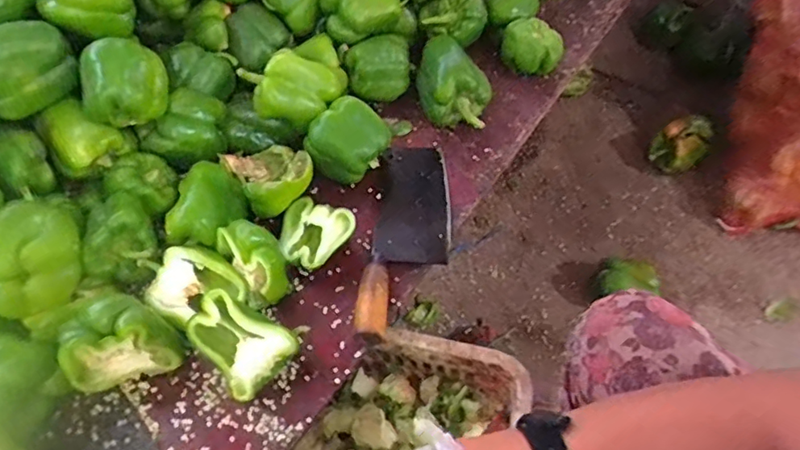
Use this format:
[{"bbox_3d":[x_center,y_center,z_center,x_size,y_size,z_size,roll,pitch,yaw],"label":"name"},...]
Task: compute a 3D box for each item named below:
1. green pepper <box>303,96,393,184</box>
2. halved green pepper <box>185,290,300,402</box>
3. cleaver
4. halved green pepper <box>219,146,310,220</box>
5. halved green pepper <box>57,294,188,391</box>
[{"bbox_3d":[-0.063,-0.097,0.679,0.081,0.092,0.075,-2,55,2],"label":"green pepper"},{"bbox_3d":[-0.156,0.115,0.554,0.076,0.066,0.094,-40,62,-21],"label":"halved green pepper"},{"bbox_3d":[0.012,0.006,0.636,0.087,0.031,0.268,3,56,6],"label":"cleaver"},{"bbox_3d":[-0.151,-0.061,0.666,0.089,0.053,0.107,-30,59,-16],"label":"halved green pepper"},{"bbox_3d":[-0.277,0.118,0.544,0.103,0.082,0.054,-23,57,-12],"label":"halved green pepper"}]

